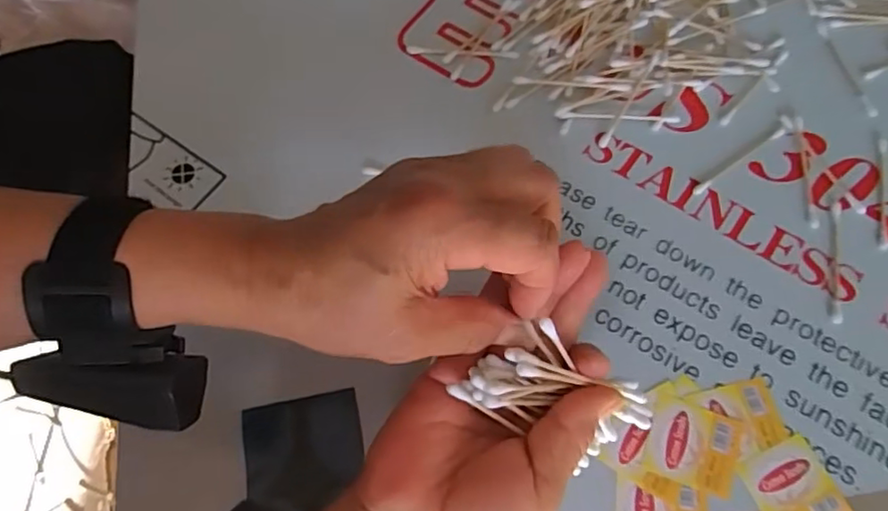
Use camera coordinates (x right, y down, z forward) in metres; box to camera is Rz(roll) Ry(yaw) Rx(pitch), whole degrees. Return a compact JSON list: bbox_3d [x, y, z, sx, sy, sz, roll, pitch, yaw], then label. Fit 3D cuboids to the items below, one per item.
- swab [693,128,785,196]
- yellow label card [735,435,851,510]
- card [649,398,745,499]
[{"bbox_3d":[0.176,-0.056,0.359,0.071,0.004,0.005,-33,72,-10],"label":"swab"},{"bbox_3d":[0.170,0.114,0.291,0.038,0.004,0.043,-24,71,-7],"label":"yellow label card"},{"bbox_3d":[0.126,0.095,0.300,0.040,0.004,0.039,16,71,7],"label":"card"}]

